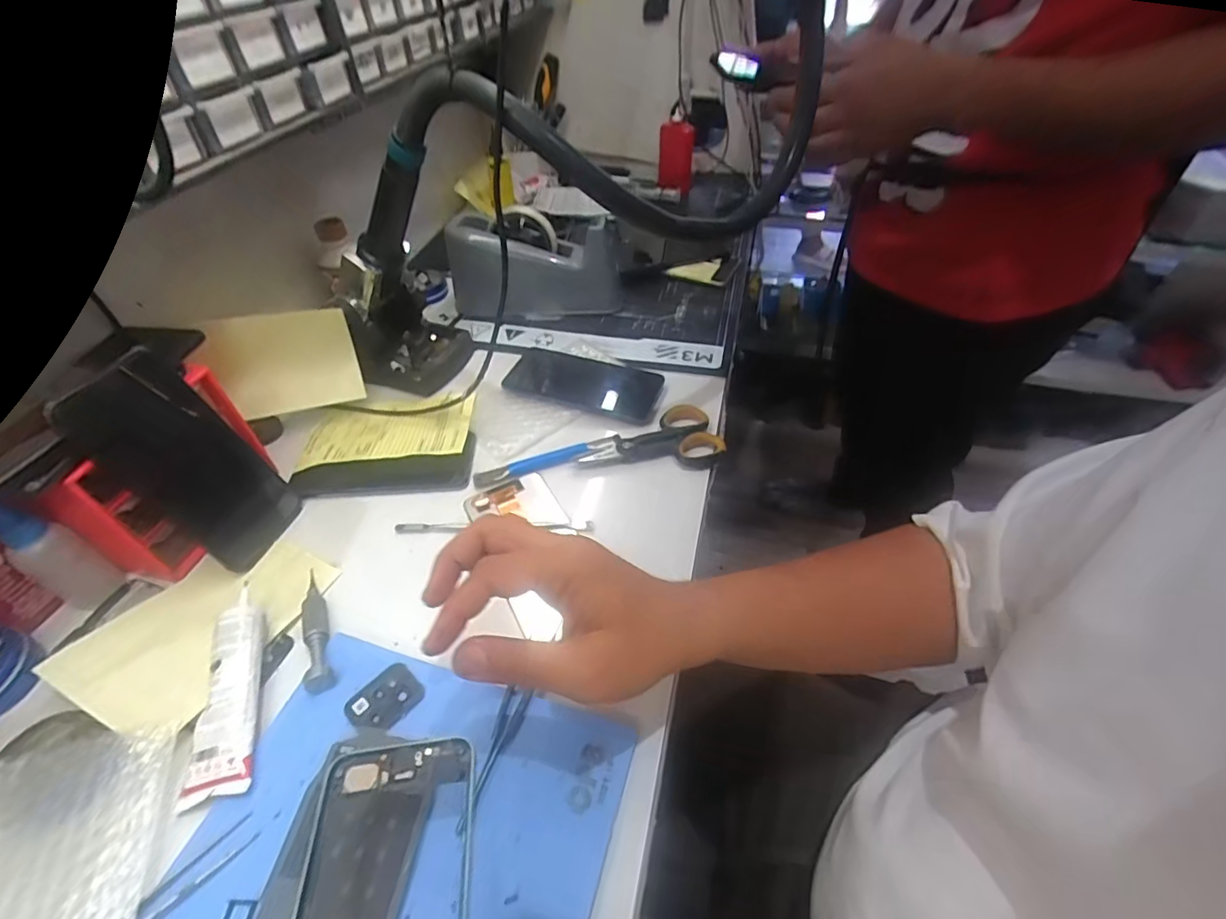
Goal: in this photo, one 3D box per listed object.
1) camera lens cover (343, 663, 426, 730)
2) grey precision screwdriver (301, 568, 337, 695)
[{"bbox_3d":[-0.146,0.152,0.349,0.035,0.004,0.043,31,52,29],"label":"camera lens cover"},{"bbox_3d":[-0.212,0.115,0.387,0.017,0.020,0.106,-18,46,-17],"label":"grey precision screwdriver"}]

